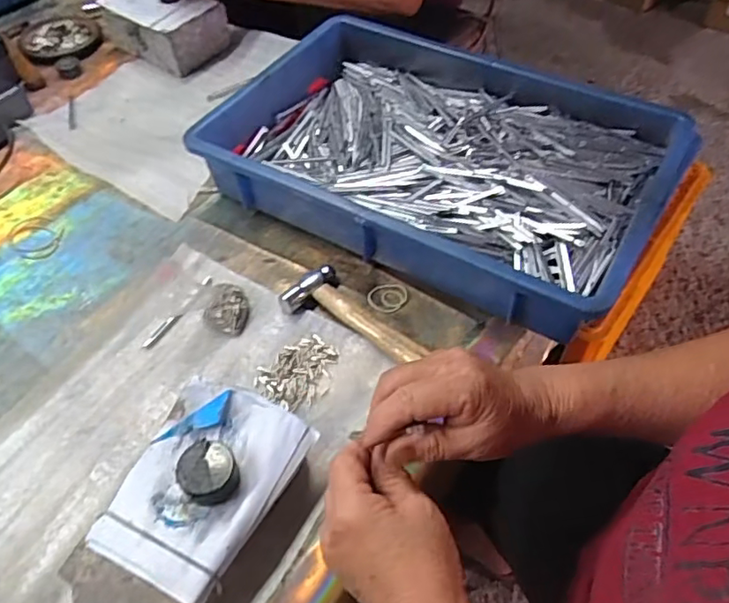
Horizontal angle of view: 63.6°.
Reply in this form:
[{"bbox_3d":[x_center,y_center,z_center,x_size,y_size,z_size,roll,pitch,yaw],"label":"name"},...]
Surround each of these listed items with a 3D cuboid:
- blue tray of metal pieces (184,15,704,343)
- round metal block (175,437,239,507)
[{"bbox_3d":[0.070,-0.148,0.591,0.418,0.074,0.272,25,57,21],"label":"blue tray of metal pieces"},{"bbox_3d":[-0.106,0.116,0.399,0.037,0.021,0.039,-1,52,1],"label":"round metal block"}]

